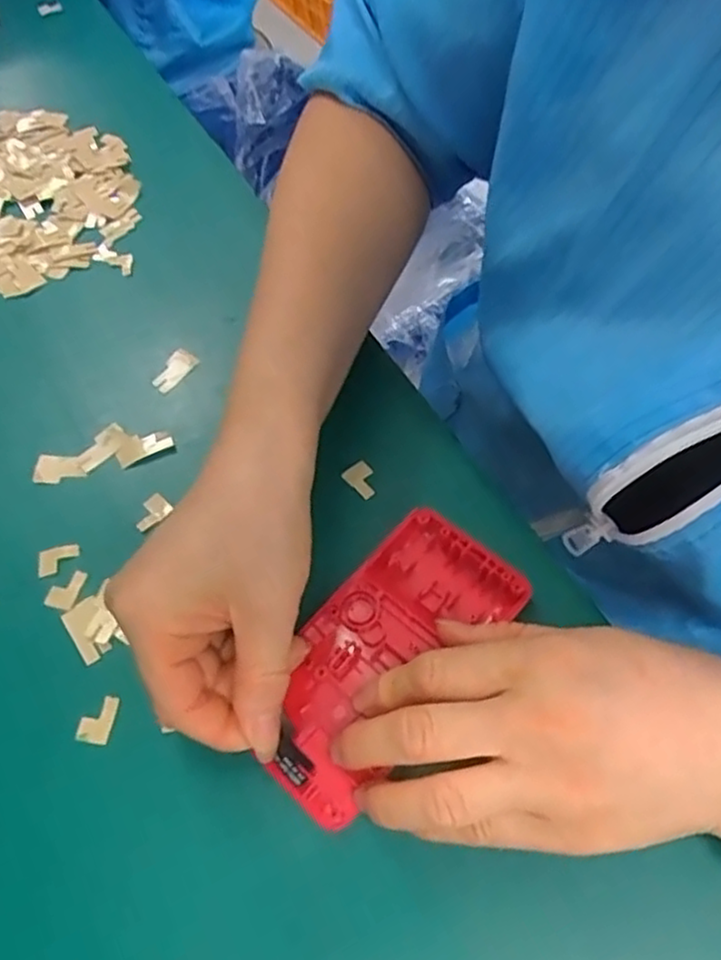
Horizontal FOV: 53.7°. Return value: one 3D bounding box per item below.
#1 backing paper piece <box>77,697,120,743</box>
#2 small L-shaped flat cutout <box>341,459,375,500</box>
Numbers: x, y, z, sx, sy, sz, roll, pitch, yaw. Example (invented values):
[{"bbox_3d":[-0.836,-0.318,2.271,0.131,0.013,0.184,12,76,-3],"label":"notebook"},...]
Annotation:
[{"bbox_3d":[-0.105,0.095,0.284,0.013,0.004,0.019,8,59,8],"label":"backing paper piece"},{"bbox_3d":[0.002,0.000,0.336,0.013,0.004,0.018,-38,63,-19],"label":"small L-shaped flat cutout"}]

